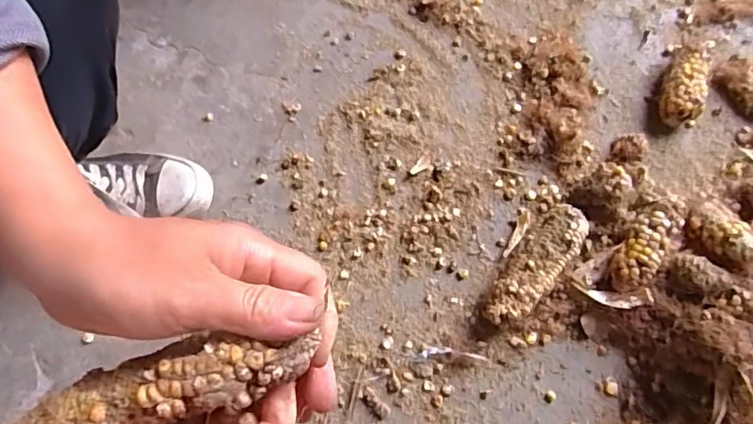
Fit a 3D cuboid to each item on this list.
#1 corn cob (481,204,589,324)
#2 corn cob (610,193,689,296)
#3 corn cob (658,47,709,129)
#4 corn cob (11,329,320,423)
[{"bbox_3d":[0.152,0.054,0.496,0.043,0.040,0.134,37,75,14],"label":"corn cob"},{"bbox_3d":[0.250,0.030,0.483,0.036,0.038,0.097,32,74,12],"label":"corn cob"},{"bbox_3d":[0.331,-0.137,0.563,0.043,0.040,0.087,14,71,7],"label":"corn cob"},{"bbox_3d":[-0.087,0.075,0.212,0.121,0.030,0.031,-16,70,3],"label":"corn cob"}]

